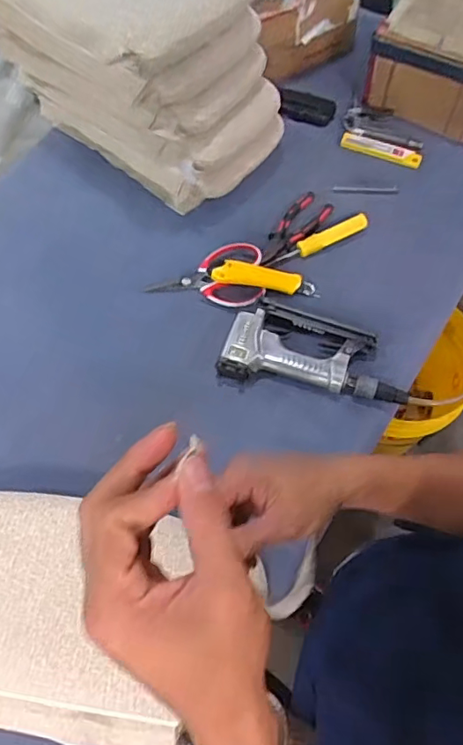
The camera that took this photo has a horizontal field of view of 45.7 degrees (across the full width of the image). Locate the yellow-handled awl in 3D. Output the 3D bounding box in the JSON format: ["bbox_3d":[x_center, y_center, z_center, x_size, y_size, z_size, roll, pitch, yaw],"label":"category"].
[{"bbox_3d":[0.131,-0.198,0.828,0.159,0.026,0.025,-24,67,-8],"label":"yellow-handled awl"}]

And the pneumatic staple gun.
[{"bbox_3d":[0.117,-0.029,0.758,0.255,0.047,0.125,11,67,8],"label":"pneumatic staple gun"}]

